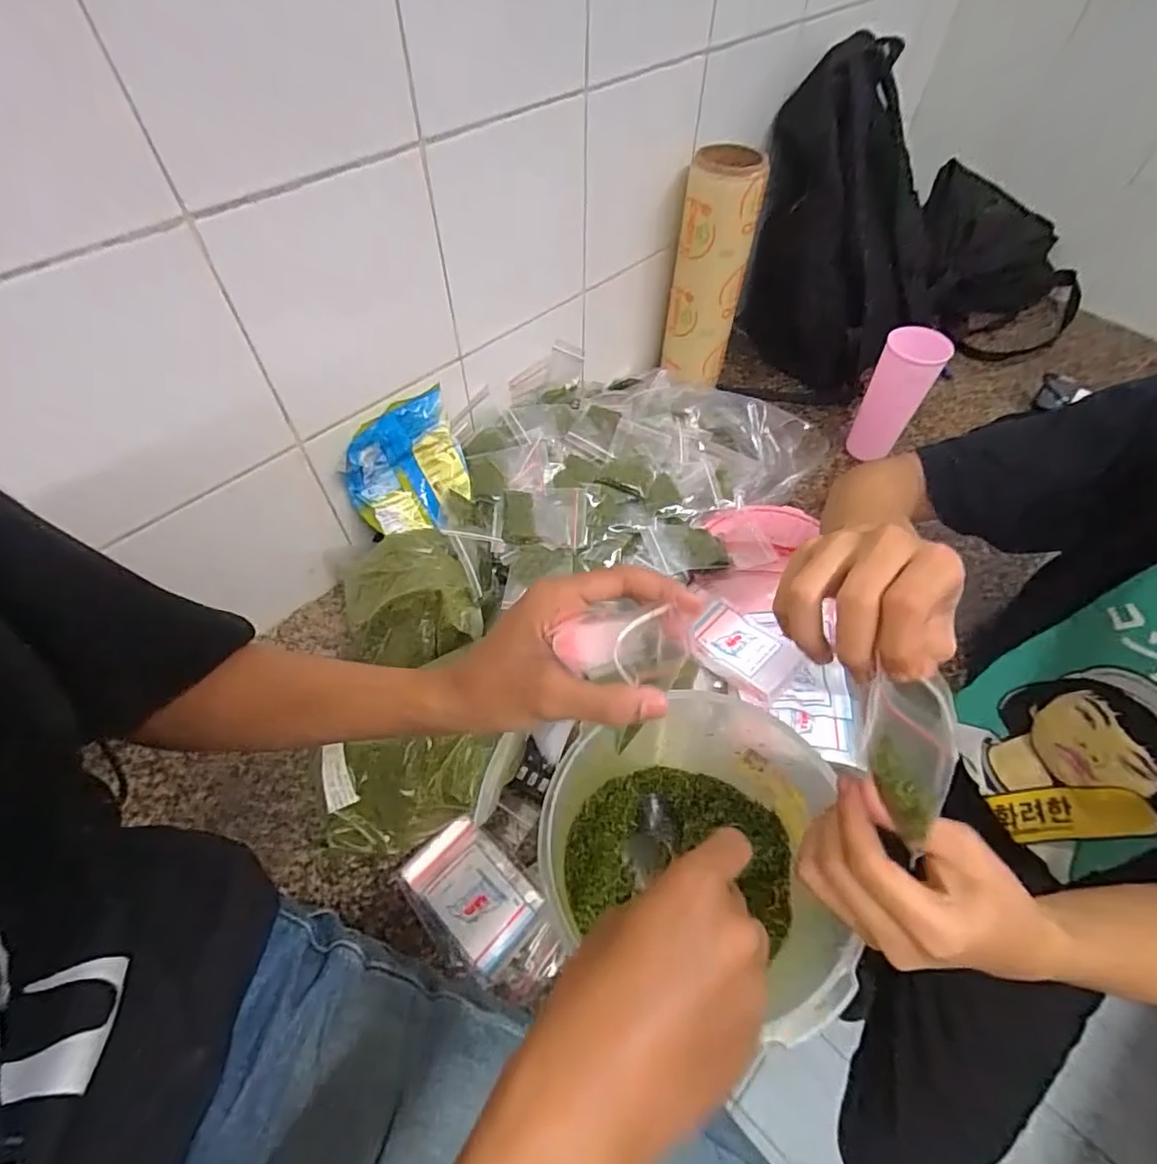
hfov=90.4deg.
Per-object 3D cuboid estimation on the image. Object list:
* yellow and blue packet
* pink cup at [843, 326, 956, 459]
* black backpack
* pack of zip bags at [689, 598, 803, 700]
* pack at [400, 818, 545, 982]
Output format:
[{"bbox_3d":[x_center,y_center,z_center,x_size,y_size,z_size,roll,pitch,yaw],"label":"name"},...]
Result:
[{"bbox_3d":[-0.192,-0.125,0.643,0.130,0.137,0.034,-26,25,-17],"label":"yellow and blue packet"},{"bbox_3d":[0.411,-0.242,0.750,0.069,0.158,0.060,30,61,19],"label":"pink cup"},{"bbox_3d":[0.552,-0.547,0.861,0.578,0.363,0.242,-24,59,-15],"label":"black backpack"},{"bbox_3d":[0.176,0.071,0.621,0.112,0.019,0.085,35,63,22],"label":"pack of zip bags"},{"bbox_3d":[-0.095,0.274,0.503,0.085,0.019,0.114,-40,64,-23],"label":"pack"}]

